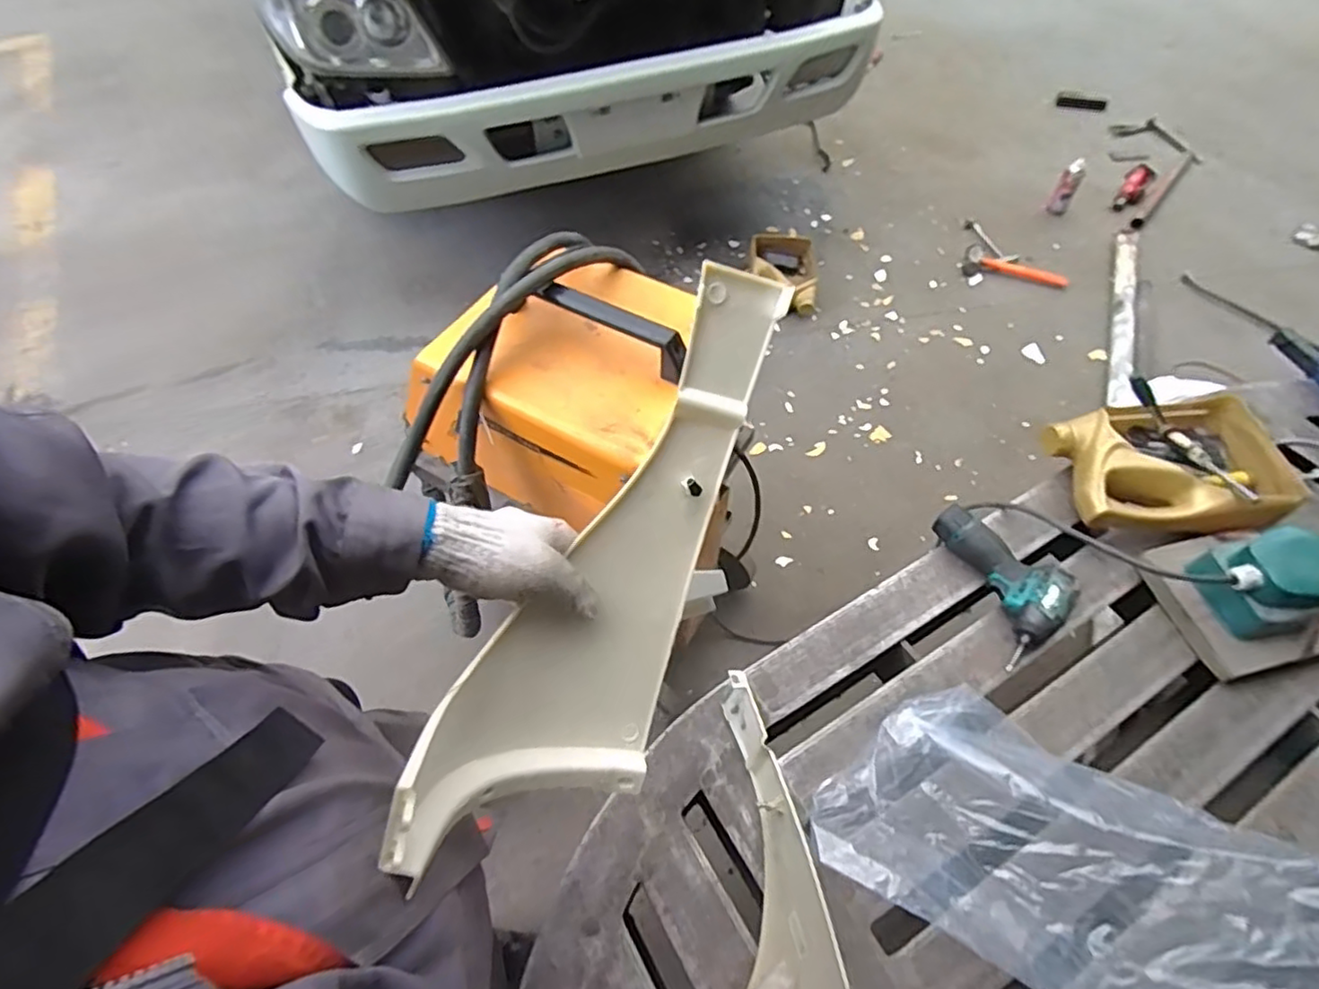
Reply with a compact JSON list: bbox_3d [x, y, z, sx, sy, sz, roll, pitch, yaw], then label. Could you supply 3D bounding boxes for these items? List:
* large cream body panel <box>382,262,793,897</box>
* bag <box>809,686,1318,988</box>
[{"bbox_3d":[-0.021,0.040,0.443,0.106,0.193,0.417,27,86,17],"label":"large cream body panel"},{"bbox_3d":[0.433,0.372,0.680,0.471,0.173,0.264,25,60,16],"label":"bag"}]

